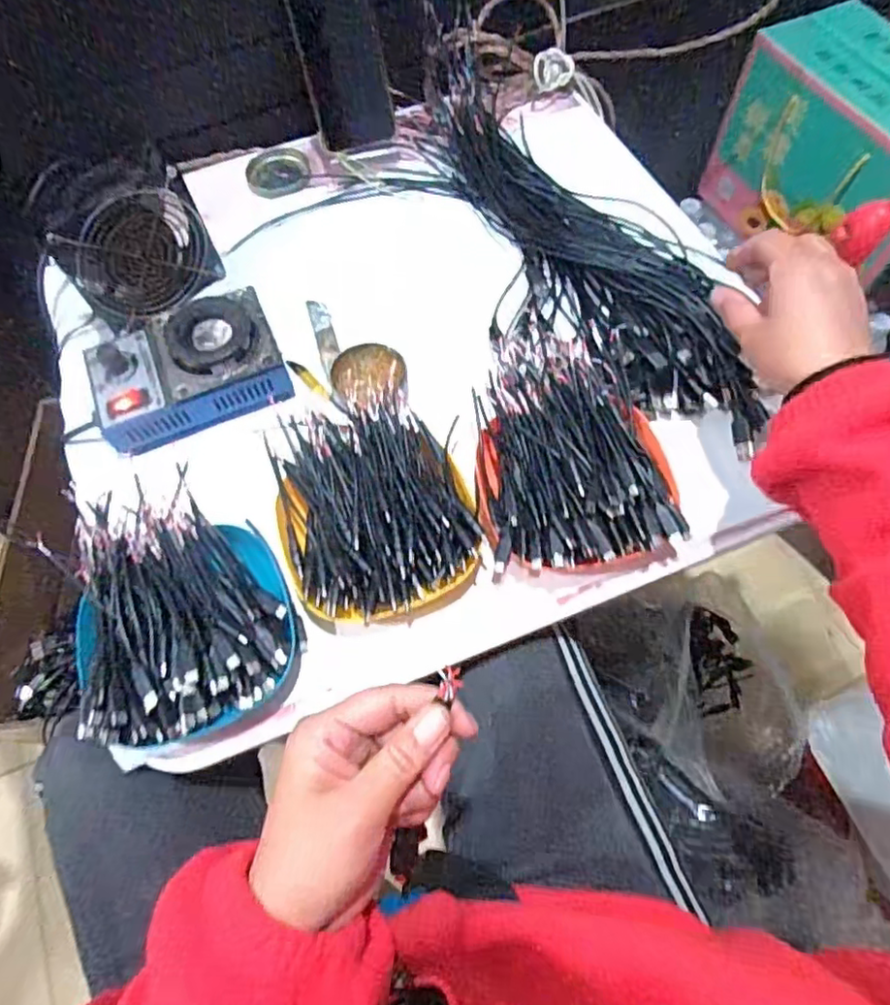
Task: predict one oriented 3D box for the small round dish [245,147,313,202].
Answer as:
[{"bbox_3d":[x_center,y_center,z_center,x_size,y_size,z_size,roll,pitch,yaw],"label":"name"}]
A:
[{"bbox_3d":[-0.176,-0.350,0.656,0.065,0.010,0.073,-15,66,-4],"label":"small round dish"}]

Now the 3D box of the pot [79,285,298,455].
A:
[{"bbox_3d":[-0.210,-0.104,0.510,0.150,0.061,0.108,-23,67,-8],"label":"pot"}]

